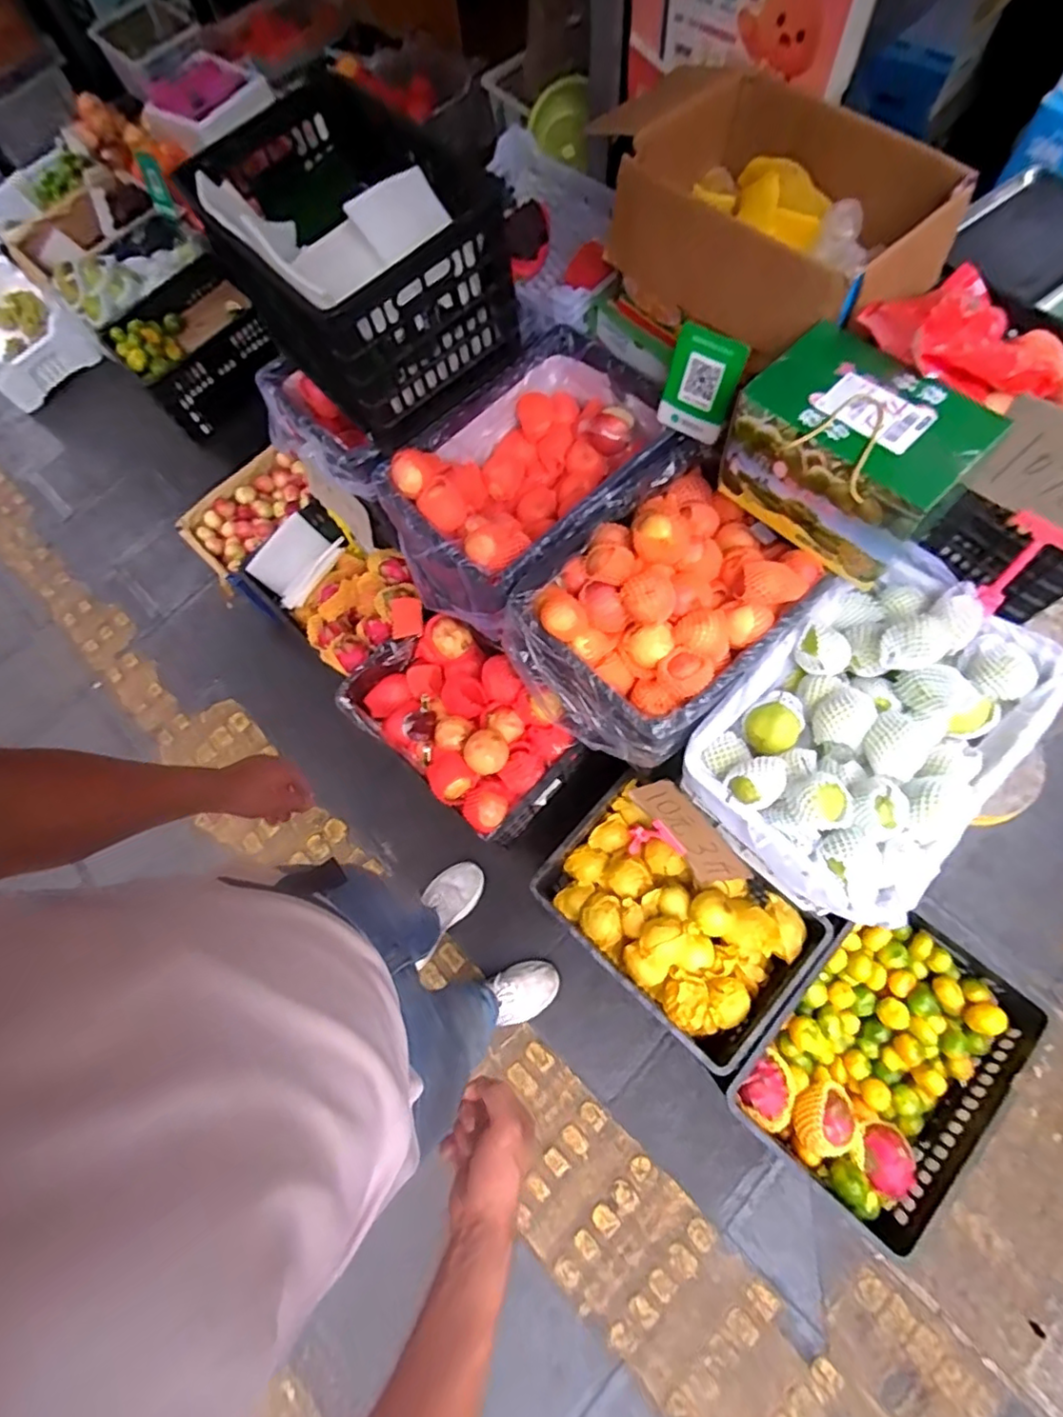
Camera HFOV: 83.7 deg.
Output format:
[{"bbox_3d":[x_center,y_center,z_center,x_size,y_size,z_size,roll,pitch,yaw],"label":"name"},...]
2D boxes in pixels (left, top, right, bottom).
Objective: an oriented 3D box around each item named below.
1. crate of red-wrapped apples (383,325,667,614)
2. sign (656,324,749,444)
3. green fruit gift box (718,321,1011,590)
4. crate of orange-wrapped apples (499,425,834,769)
[{"bbox_3d":[-0.001,-0.425,1.153,0.517,0.236,0.354,-39,73,-8],"label":"crate of red-wrapped apples"},{"bbox_3d":[0.271,-0.520,0.960,0.114,0.157,0.012,31,56,11],"label":"sign"},{"bbox_3d":[0.446,-0.361,0.859,0.290,0.200,0.189,42,79,16],"label":"green fruit gift box"},{"bbox_3d":[0.212,-0.172,1.032,0.445,0.264,0.375,-44,73,-10],"label":"crate of orange-wrapped apples"}]

